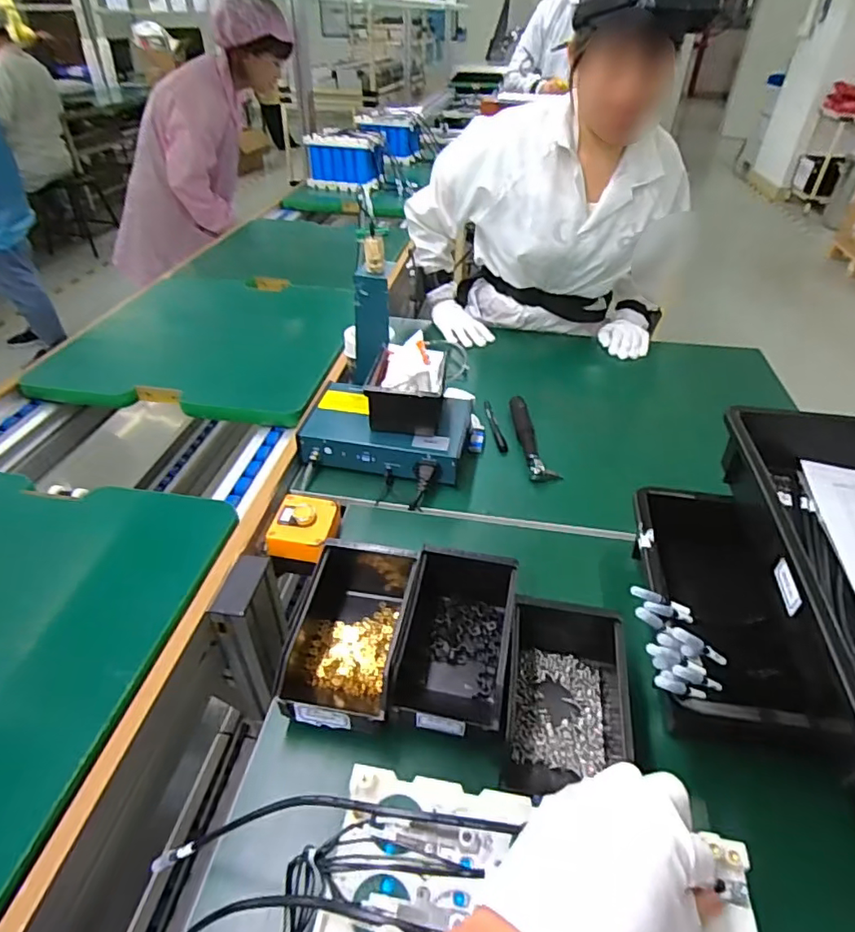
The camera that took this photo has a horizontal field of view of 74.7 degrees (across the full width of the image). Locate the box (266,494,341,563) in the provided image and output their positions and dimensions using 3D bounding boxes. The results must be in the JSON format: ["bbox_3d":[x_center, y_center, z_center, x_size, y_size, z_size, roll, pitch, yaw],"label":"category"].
[{"bbox_3d":[-0.152,0.074,0.684,0.068,0.047,0.085,8,39,8],"label":"box"}]

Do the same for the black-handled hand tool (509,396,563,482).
[{"bbox_3d":[0.163,-0.048,0.873,0.043,0.022,0.192,-2,39,-4],"label":"black-handled hand tool"}]

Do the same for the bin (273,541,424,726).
[{"bbox_3d":[-0.073,0.162,0.573,0.107,0.071,0.200,8,39,8],"label":"bin"}]

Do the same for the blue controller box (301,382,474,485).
[{"bbox_3d":[-0.056,-0.053,0.836,0.227,0.062,0.163,9,40,9],"label":"blue controller box"}]

